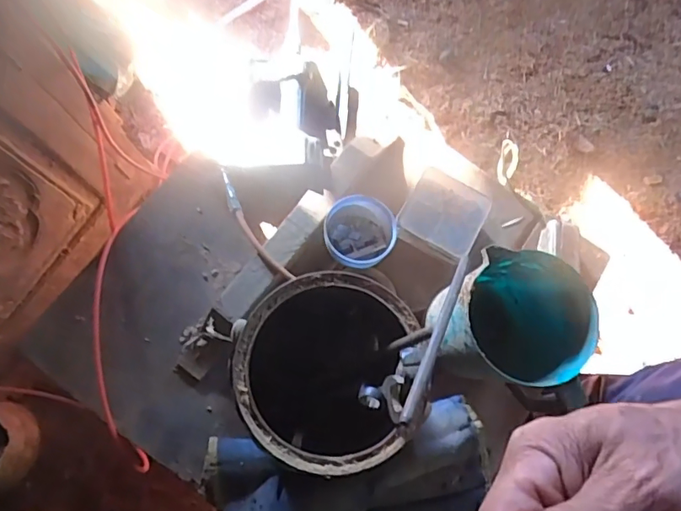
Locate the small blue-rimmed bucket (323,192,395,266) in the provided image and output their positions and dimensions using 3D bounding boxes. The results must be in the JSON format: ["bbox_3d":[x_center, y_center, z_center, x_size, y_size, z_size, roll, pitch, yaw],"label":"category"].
[{"bbox_3d":[0.027,-0.028,0.703,0.094,0.057,0.092,-1,70,2],"label":"small blue-rimmed bucket"}]

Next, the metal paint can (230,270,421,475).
[{"bbox_3d":[-0.020,0.137,0.574,0.174,0.259,0.181,13,71,7],"label":"metal paint can"}]

